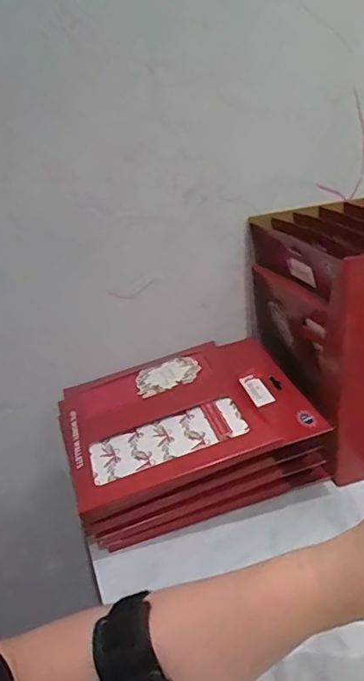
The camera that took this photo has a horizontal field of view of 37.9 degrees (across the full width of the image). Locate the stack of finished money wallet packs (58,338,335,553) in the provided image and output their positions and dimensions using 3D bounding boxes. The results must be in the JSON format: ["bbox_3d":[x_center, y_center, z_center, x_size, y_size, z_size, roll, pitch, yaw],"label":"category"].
[{"bbox_3d":[0.006,0.099,0.560,0.245,0.100,0.190,-11,26,-12],"label":"stack of finished money wallet packs"}]

